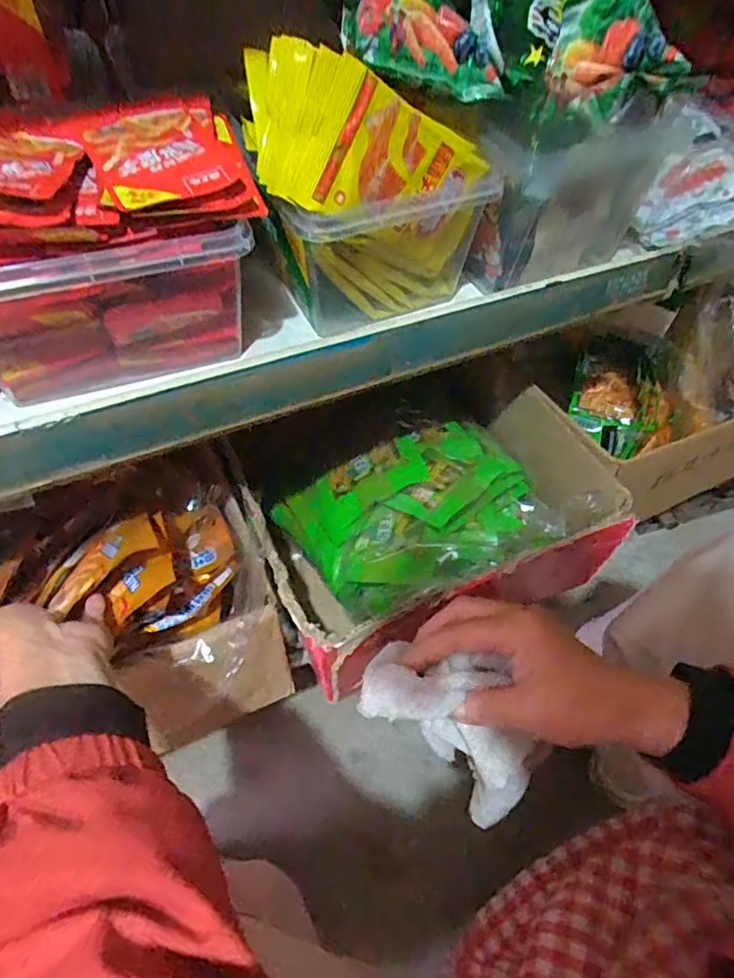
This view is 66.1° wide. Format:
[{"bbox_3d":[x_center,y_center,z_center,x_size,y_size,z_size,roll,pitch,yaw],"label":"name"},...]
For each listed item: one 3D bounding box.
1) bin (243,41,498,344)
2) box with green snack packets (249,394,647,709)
[{"bbox_3d":[0.001,-0.209,0.397,0.154,0.164,0.110,-18,55,-15],"label":"bin"},{"bbox_3d":[0.067,0.049,0.591,0.335,0.155,0.210,-17,55,-14],"label":"box with green snack packets"}]

